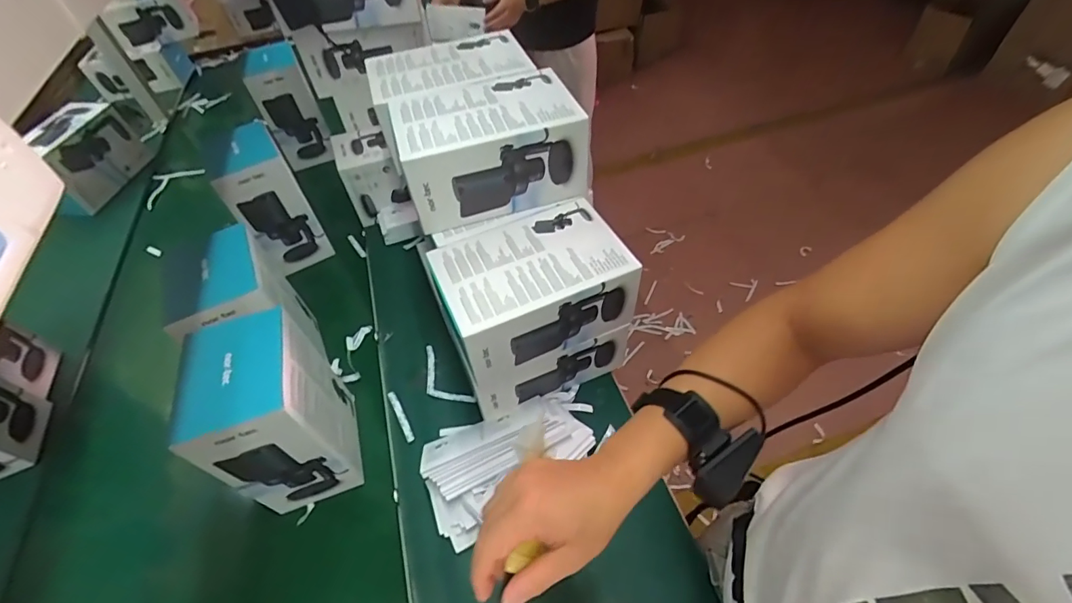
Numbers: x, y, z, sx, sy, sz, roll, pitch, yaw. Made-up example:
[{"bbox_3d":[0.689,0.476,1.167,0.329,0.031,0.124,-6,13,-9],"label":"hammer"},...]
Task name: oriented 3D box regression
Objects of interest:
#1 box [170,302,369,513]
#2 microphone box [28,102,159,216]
[{"bbox_3d":[-0.325,0.143,0.597,0.114,0.230,0.154,-19,53,-10],"label":"box"},{"bbox_3d":[-1.032,-0.328,1.074,0.108,0.168,0.258,7,53,11],"label":"microphone box"}]

